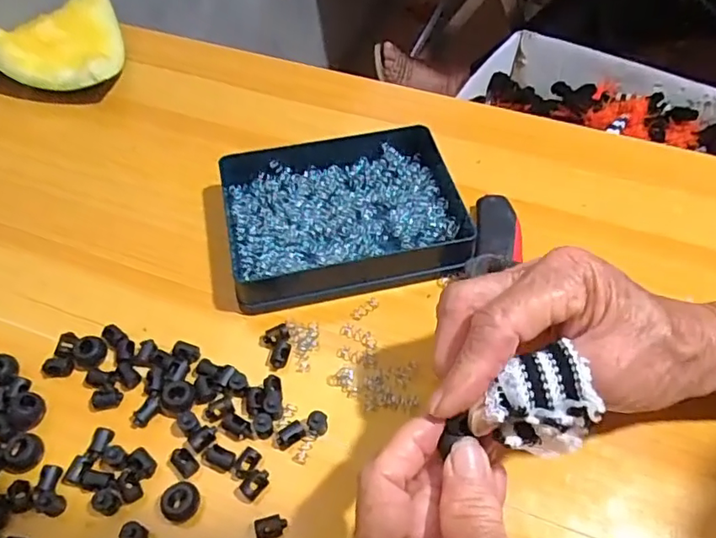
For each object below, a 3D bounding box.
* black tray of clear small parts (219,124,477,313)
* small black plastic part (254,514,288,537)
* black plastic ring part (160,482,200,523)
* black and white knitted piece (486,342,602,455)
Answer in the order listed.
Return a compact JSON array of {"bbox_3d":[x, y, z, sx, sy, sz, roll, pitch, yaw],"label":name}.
[{"bbox_3d":[-0.009,-0.037,0.363,0.150,0.028,0.111,-10,55,-7],"label":"black tray of clear small parts"},{"bbox_3d":[-0.041,0.121,0.261,0.014,0.006,0.010,-16,56,-11],"label":"small black plastic part"},{"bbox_3d":[-0.084,0.112,0.266,0.017,0.011,0.017,0,54,0],"label":"black plastic ring part"},{"bbox_3d":[0.073,0.056,0.228,0.042,0.026,0.037,-18,56,-13],"label":"black and white knitted piece"}]

